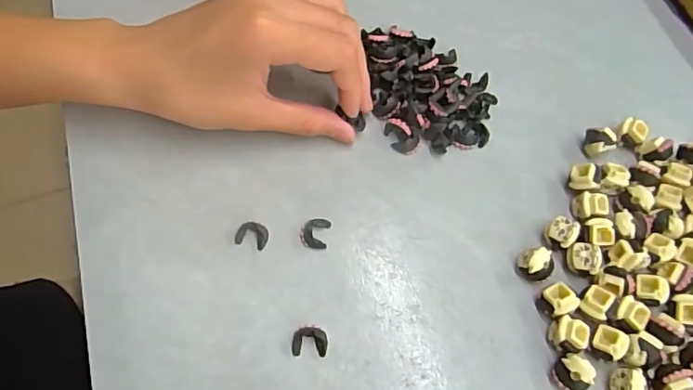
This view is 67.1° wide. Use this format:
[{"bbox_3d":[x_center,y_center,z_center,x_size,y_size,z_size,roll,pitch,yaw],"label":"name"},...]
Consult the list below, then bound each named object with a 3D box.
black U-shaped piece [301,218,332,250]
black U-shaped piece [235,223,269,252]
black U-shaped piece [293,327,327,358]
[{"bbox_3d":[-0.016,0.020,0.267,0.014,0.004,0.015,7,62,2],"label":"black U-shaped piece"},{"bbox_3d":[-0.048,0.020,0.265,0.016,0.005,0.012,15,62,6],"label":"black U-shaped piece"},{"bbox_3d":[-0.017,0.068,0.242,0.016,0.005,0.012,2,62,-1],"label":"black U-shaped piece"}]

